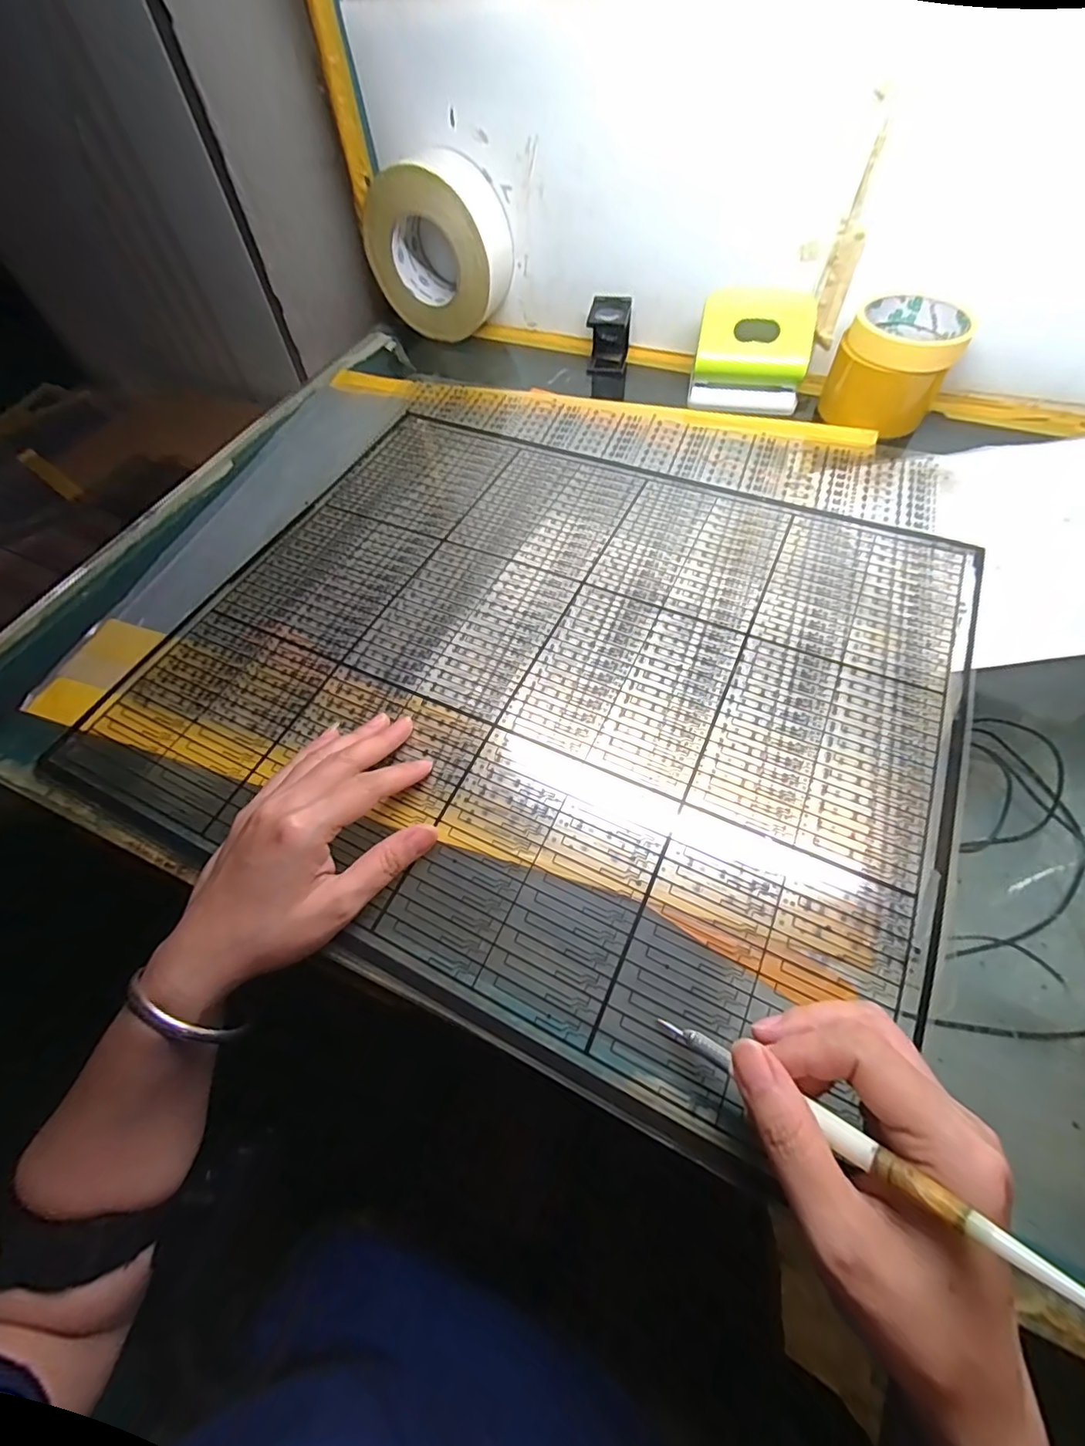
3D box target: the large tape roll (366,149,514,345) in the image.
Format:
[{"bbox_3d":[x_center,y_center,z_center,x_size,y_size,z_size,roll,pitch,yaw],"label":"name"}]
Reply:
[{"bbox_3d":[-0.109,-0.493,0.568,0.142,0.136,0.067,21,62,16],"label":"large tape roll"}]

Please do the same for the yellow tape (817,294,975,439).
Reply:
[{"bbox_3d":[0.308,-0.317,0.475,0.090,0.069,0.090,25,63,19],"label":"yellow tape"}]

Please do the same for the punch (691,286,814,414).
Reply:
[{"bbox_3d":[0.190,-0.342,0.495,0.099,0.071,0.058,8,59,9],"label":"punch"}]

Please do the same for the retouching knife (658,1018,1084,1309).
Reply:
[{"bbox_3d":[0.103,0.146,0.193,0.008,0.008,0.152,-48,29,-22],"label":"retouching knife"}]

